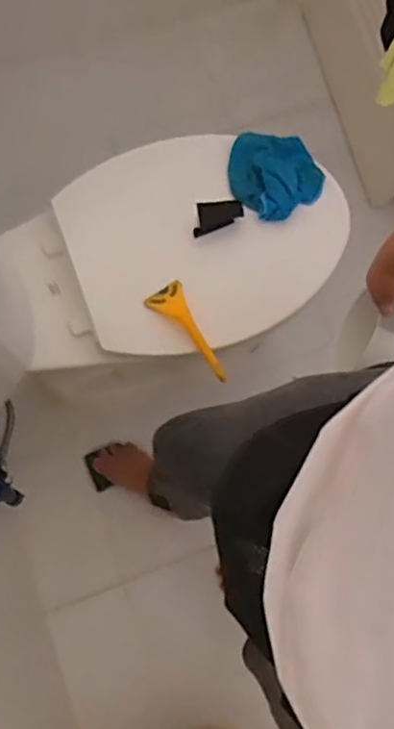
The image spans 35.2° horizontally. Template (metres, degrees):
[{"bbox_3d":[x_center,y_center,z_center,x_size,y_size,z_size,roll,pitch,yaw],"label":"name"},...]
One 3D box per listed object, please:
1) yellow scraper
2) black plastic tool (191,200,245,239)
[{"bbox_3d":[-0.004,-0.047,0.906,0.060,0.038,0.162,-37,90,-11],"label":"yellow scraper"},{"bbox_3d":[0.028,-0.233,0.954,0.086,0.011,0.054,-20,74,-7],"label":"black plastic tool"}]

